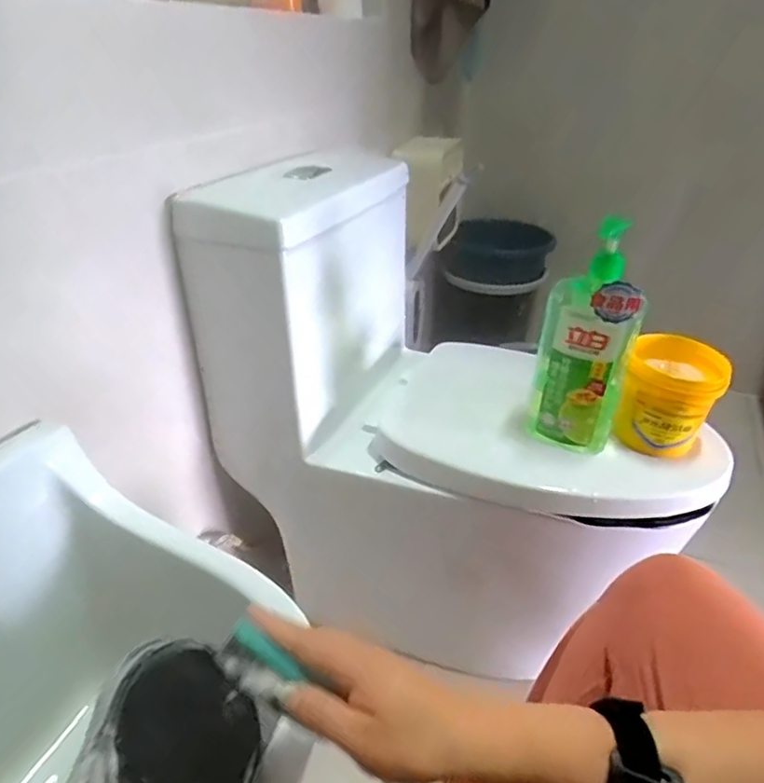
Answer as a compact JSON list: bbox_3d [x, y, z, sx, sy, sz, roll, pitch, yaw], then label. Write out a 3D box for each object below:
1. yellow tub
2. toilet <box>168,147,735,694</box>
[{"bbox_3d":[0.363,0.016,0.786,0.127,0.140,0.116,13,32,20],"label":"yellow tub"},{"bbox_3d":[0.124,0.067,0.960,0.679,0.698,0.375,12,32,18],"label":"toilet"}]

